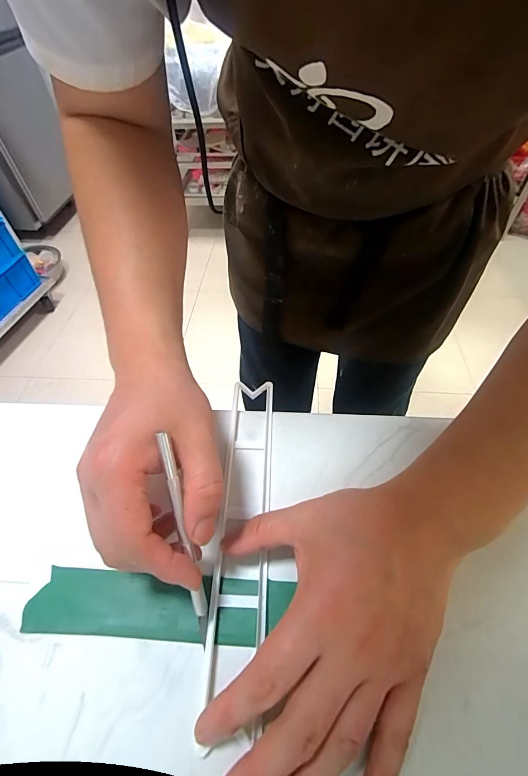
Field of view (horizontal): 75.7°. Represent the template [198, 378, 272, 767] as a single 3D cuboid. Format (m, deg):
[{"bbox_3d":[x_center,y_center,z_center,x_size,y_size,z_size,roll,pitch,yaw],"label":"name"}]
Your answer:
[{"bbox_3d":[-0.015,0.094,0.251,0.037,0.006,0.238,1,53,3],"label":"template"}]

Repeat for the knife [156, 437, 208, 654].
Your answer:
[{"bbox_3d":[-0.046,0.093,0.201,0.009,0.127,0.009,-11,9,-5],"label":"knife"}]

